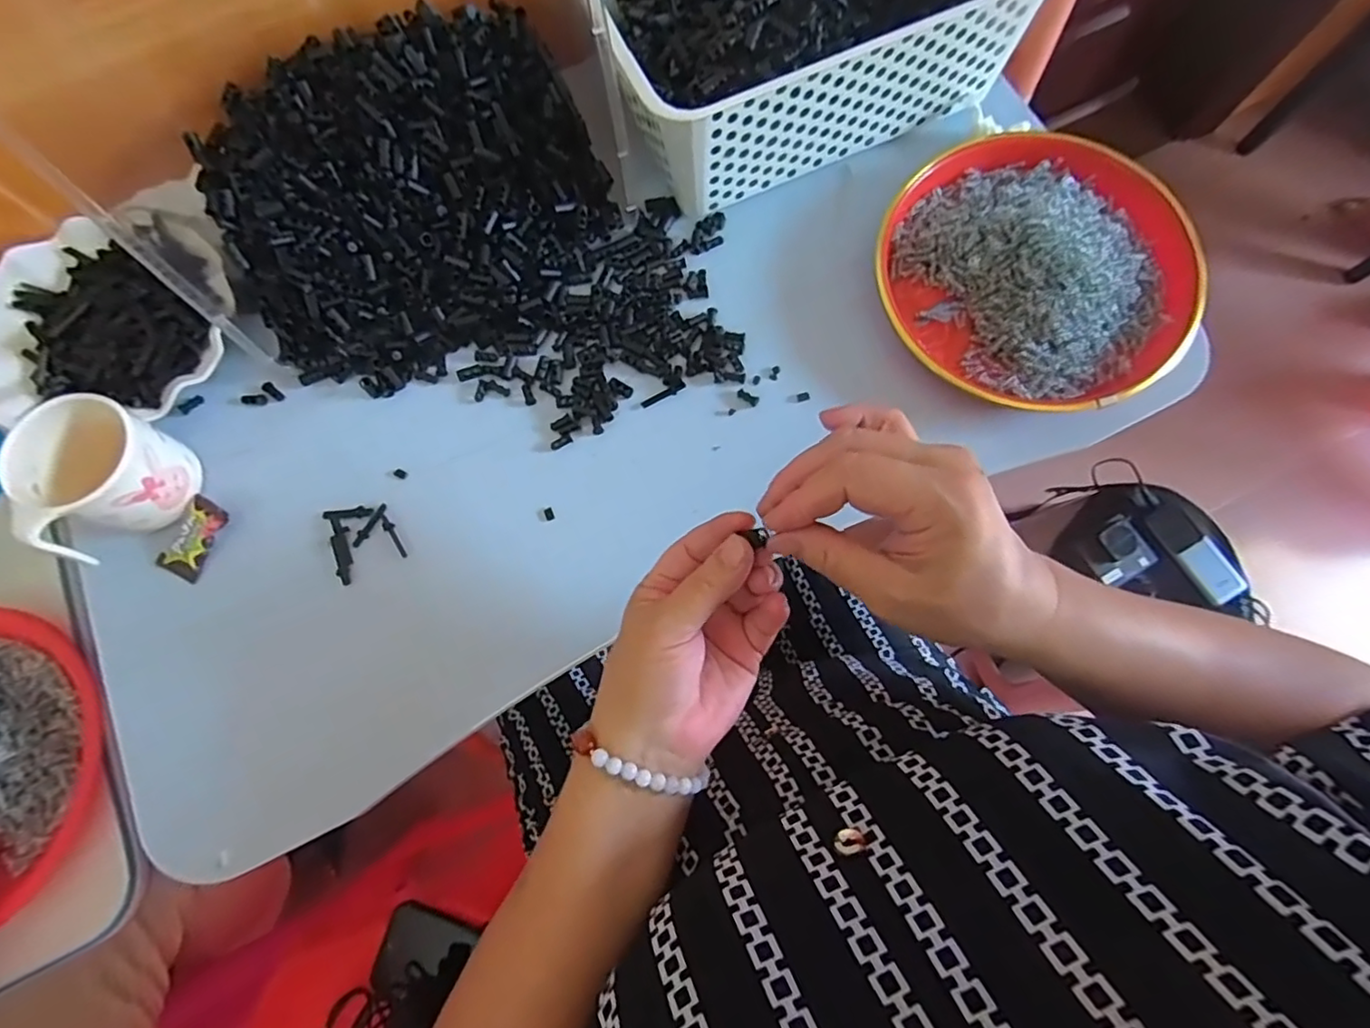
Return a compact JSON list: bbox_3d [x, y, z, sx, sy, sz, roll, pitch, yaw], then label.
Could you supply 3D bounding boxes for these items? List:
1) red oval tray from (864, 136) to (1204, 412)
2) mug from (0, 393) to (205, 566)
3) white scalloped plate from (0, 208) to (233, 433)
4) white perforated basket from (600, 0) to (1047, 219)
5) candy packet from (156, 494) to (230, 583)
[{"bbox_3d":[0.249,-0.177,0.442,0.216,0.042,0.218,-19,76,-3],"label":"red oval tray"},{"bbox_3d":[-0.377,-0.027,0.396,0.089,0.064,0.079,-42,79,-8],"label":"mug"},{"bbox_3d":[-0.427,-0.145,0.452,0.178,0.036,0.163,0,76,1],"label":"white scalloped plate"},{"bbox_3d":[0.087,-0.374,0.462,0.303,0.112,0.205,-20,76,-4],"label":"white perforated basket"},{"bbox_3d":[-0.336,0.016,0.417,0.026,0.014,0.053,26,78,7],"label":"candy packet"}]

